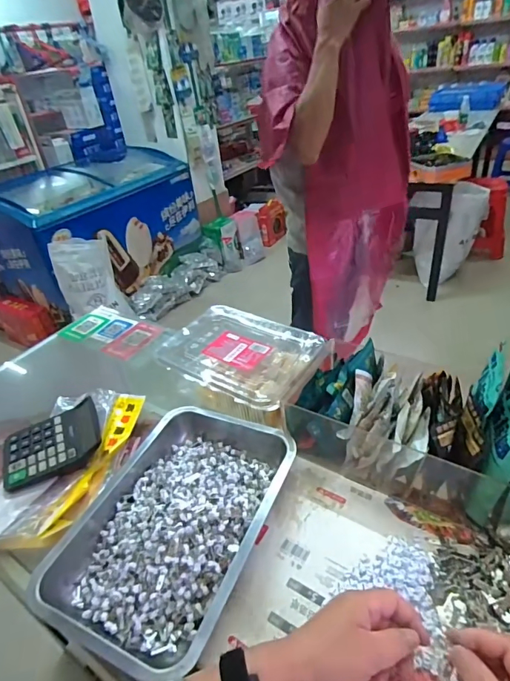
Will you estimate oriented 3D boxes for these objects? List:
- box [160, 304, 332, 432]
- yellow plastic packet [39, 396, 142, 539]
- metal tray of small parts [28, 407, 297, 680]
[{"bbox_3d":[-0.019,0.039,0.700,0.257,0.082,0.174,16,41,30],"label":"box"},{"bbox_3d":[-0.227,0.170,0.624,0.042,0.023,0.242,0,36,11],"label":"yellow plastic packet"},{"bbox_3d":[-0.094,0.213,0.522,0.217,0.052,0.313,10,39,24],"label":"metal tray of small parts"}]

